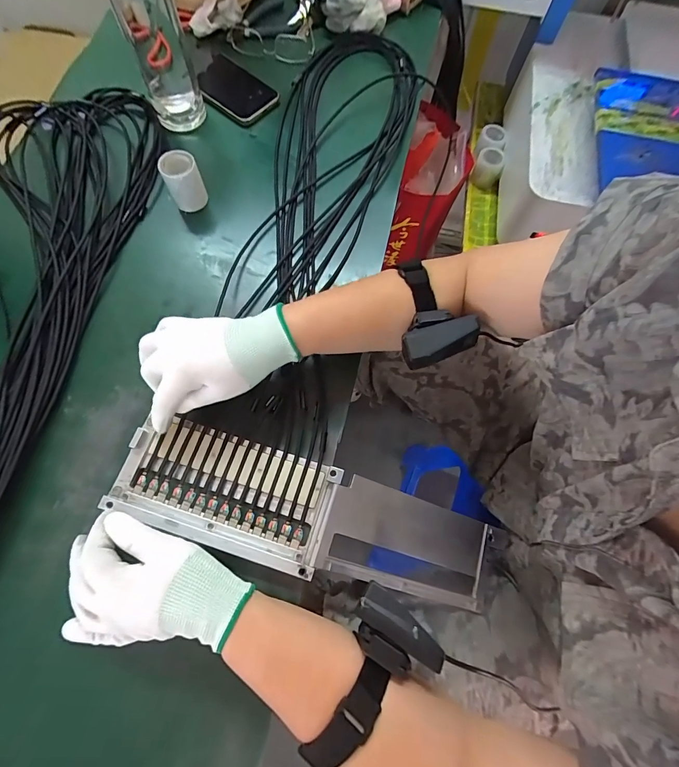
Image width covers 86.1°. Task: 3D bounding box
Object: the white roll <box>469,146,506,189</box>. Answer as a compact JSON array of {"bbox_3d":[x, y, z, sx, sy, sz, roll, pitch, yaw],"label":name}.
[{"bbox_3d":[0.288,-0.418,0.710,0.052,0.051,0.055,25,72,7],"label":"white roll"}]

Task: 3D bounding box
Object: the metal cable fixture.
[{"bbox_3d":[-0.021,0.129,0.355,0.378,0.043,0.104,17,71,-6],"label":"metal cable fixture"}]

